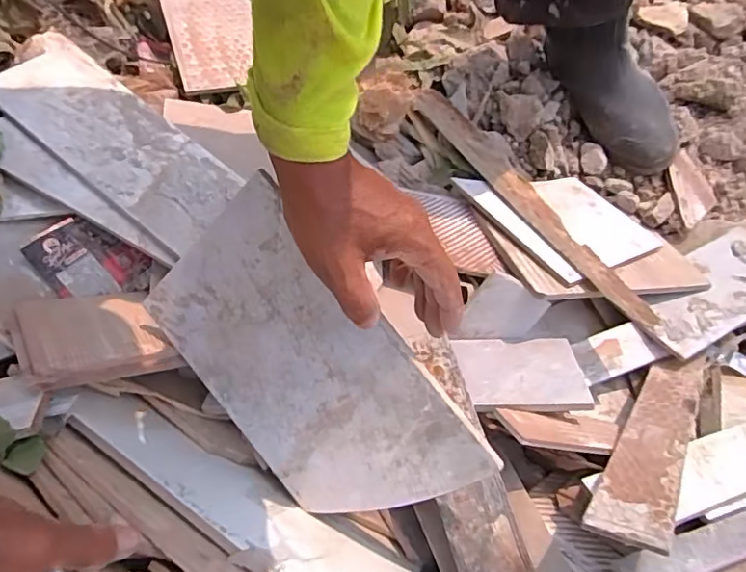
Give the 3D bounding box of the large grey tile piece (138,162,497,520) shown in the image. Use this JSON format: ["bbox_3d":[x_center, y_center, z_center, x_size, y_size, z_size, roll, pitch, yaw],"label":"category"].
[{"bbox_3d":[-0.054,0.067,0.429,0.255,0.166,0.006,51,28,2],"label":"large grey tile piece"}]

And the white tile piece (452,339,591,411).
[{"bbox_3d":[0.135,0.080,0.530,0.114,0.007,0.099,-1,30,3],"label":"white tile piece"}]

